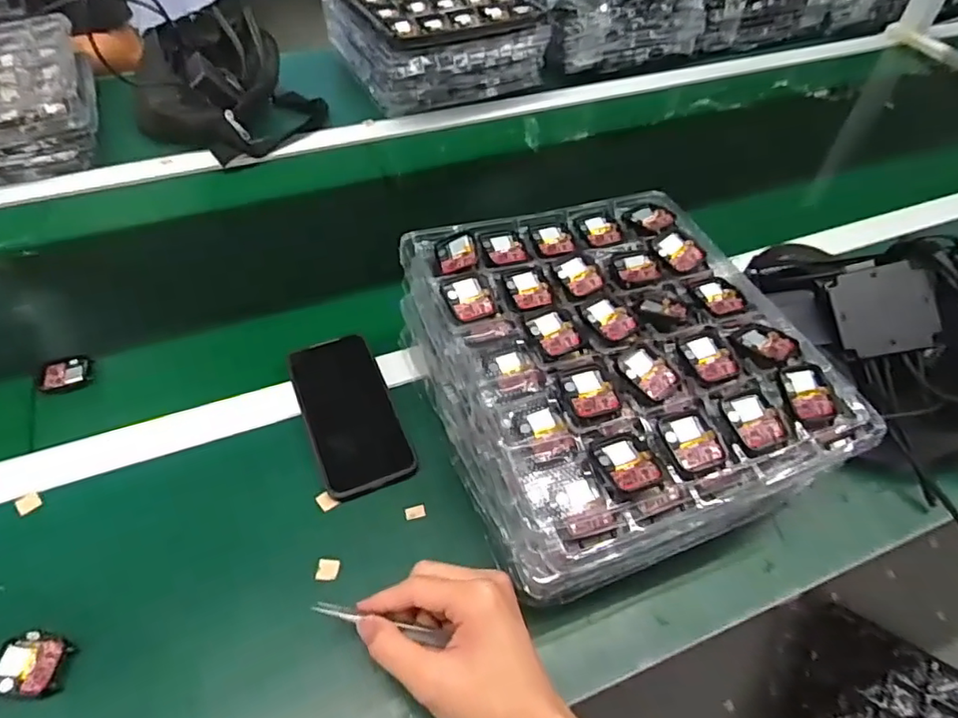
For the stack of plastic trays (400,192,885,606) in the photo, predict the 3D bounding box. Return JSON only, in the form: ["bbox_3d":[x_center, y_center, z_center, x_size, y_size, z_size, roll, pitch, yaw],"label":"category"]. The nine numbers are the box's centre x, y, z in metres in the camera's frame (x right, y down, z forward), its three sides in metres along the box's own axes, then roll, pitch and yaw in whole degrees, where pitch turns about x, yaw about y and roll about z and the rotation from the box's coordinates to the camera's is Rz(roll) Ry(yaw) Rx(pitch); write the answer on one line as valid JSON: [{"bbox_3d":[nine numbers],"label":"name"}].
[{"bbox_3d":[0.096,0.019,0.501,0.291,0.138,0.301,-17,53,-17],"label":"stack of plastic trays"}]

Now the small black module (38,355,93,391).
[{"bbox_3d":[-0.391,0.014,0.561,0.042,0.009,0.037,-19,53,-18],"label":"small black module"}]

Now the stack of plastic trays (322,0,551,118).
[{"bbox_3d":[-0.072,-0.519,0.946,0.276,0.128,0.257,-23,54,-20],"label":"stack of plastic trays"}]

